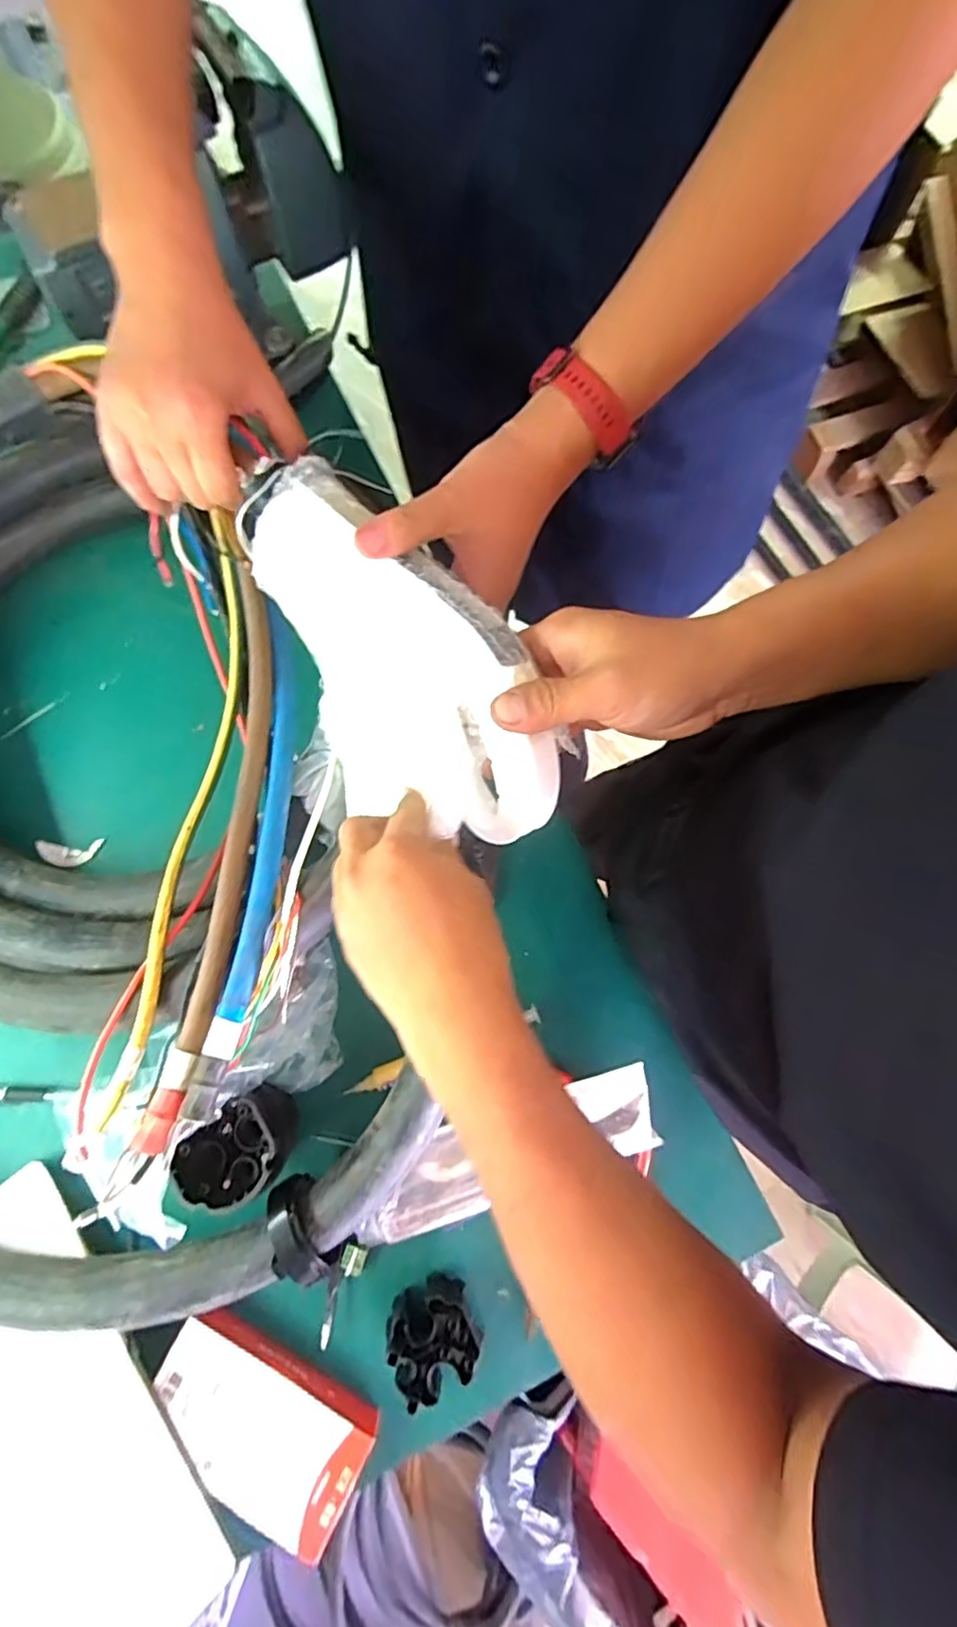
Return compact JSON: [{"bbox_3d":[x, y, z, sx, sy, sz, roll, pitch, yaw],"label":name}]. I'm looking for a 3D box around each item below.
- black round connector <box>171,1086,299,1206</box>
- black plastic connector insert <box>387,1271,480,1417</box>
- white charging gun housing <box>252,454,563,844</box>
[{"bbox_3d":[-0.160,0.228,0.426,0.068,0.067,0.057,-40,80,-10],"label":"black round connector"},{"bbox_3d":[-0.031,0.350,0.416,0.056,0.039,0.051,0,76,-1],"label":"black plastic connector insert"},{"bbox_3d":[-0.052,-0.087,0.378,0.263,0.141,0.070,47,38,17],"label":"white charging gun housing"}]

